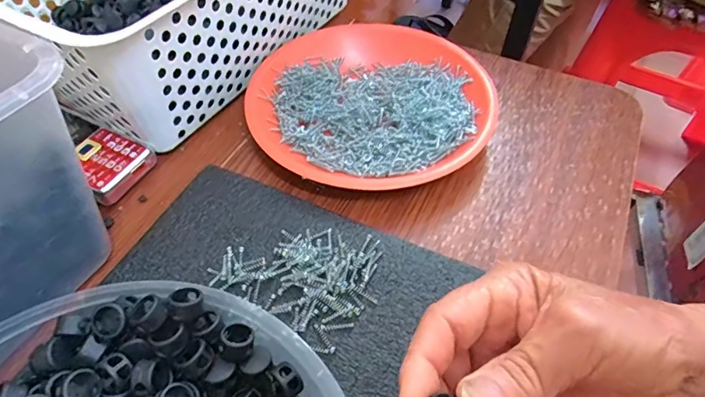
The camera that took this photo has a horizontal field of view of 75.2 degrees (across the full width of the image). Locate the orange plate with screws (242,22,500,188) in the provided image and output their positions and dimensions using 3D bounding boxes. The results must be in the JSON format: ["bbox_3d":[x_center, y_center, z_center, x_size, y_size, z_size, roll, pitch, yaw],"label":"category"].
[{"bbox_3d":[0.014,-0.079,0.374,0.189,0.031,0.184,0,53,-1],"label":"orange plate with screws"}]

